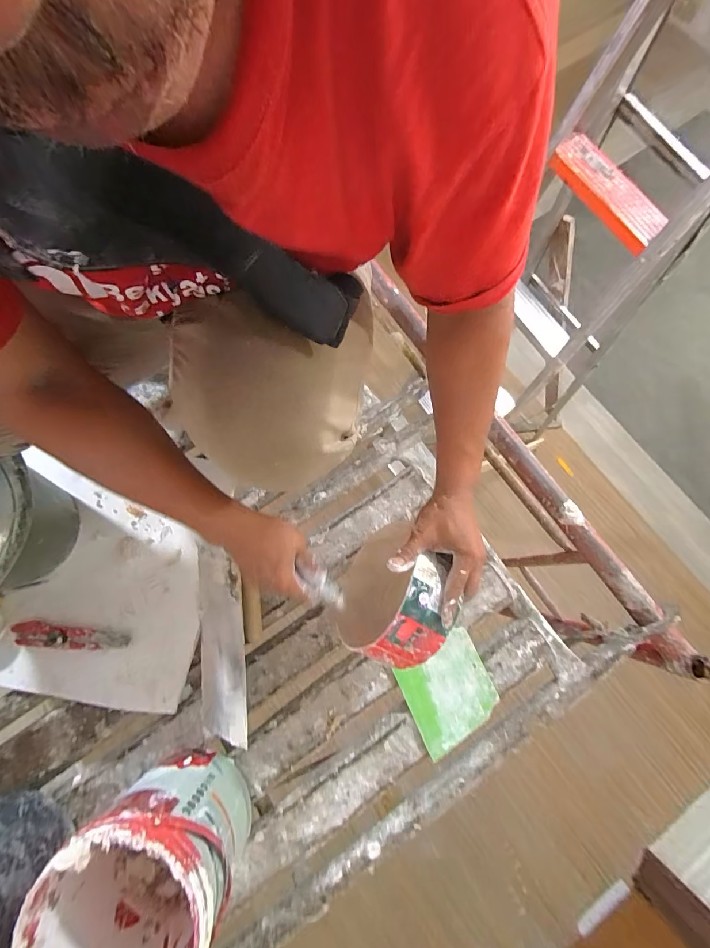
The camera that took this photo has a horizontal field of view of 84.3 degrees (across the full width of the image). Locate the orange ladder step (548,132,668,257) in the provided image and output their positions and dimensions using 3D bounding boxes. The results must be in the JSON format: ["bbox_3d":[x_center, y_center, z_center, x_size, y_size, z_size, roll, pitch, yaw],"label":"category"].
[{"bbox_3d":[0.490,-0.552,0.766,0.057,0.046,0.274,-29,78,-6],"label":"orange ladder step"}]

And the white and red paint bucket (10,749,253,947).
[{"bbox_3d":[-0.235,0.461,0.466,0.171,0.204,0.180,0,76,1],"label":"white and red paint bucket"}]

